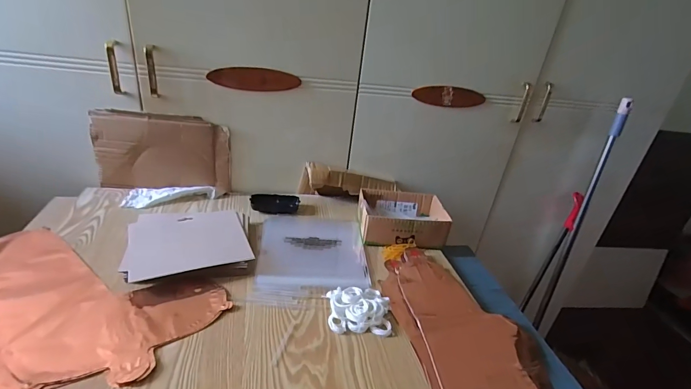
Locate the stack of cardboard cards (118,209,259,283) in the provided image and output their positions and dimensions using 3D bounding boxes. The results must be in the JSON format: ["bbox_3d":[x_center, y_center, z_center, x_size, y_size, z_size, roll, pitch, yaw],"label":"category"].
[{"bbox_3d":[-0.272,0.085,0.633,0.194,0.032,0.158,-4,30,-21],"label":"stack of cardboard cards"}]

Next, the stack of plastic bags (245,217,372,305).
[{"bbox_3d":[-0.062,0.110,0.695,0.206,0.010,0.262,4,28,-7],"label":"stack of plastic bags"}]

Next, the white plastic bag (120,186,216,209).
[{"bbox_3d":[-0.387,0.002,0.791,0.179,0.023,0.075,0,28,-14],"label":"white plastic bag"}]

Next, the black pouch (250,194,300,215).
[{"bbox_3d":[-0.161,0.021,0.823,0.107,0.029,0.036,0,28,-14],"label":"black pouch"}]

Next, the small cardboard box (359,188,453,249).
[{"bbox_3d":[0.122,0.056,0.784,0.178,0.070,0.139,5,28,-6],"label":"small cardboard box"}]

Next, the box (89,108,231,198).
[{"bbox_3d":[-0.397,-0.088,0.787,0.268,0.177,0.022,1,28,-13],"label":"box"}]

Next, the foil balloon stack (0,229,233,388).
[{"bbox_3d":[-0.411,0.150,0.538,0.405,0.012,0.222,17,29,18],"label":"foil balloon stack"}]

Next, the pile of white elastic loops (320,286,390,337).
[{"bbox_3d":[0.023,0.180,0.567,0.099,0.023,0.085,3,28,-9],"label":"pile of white elastic loops"}]

